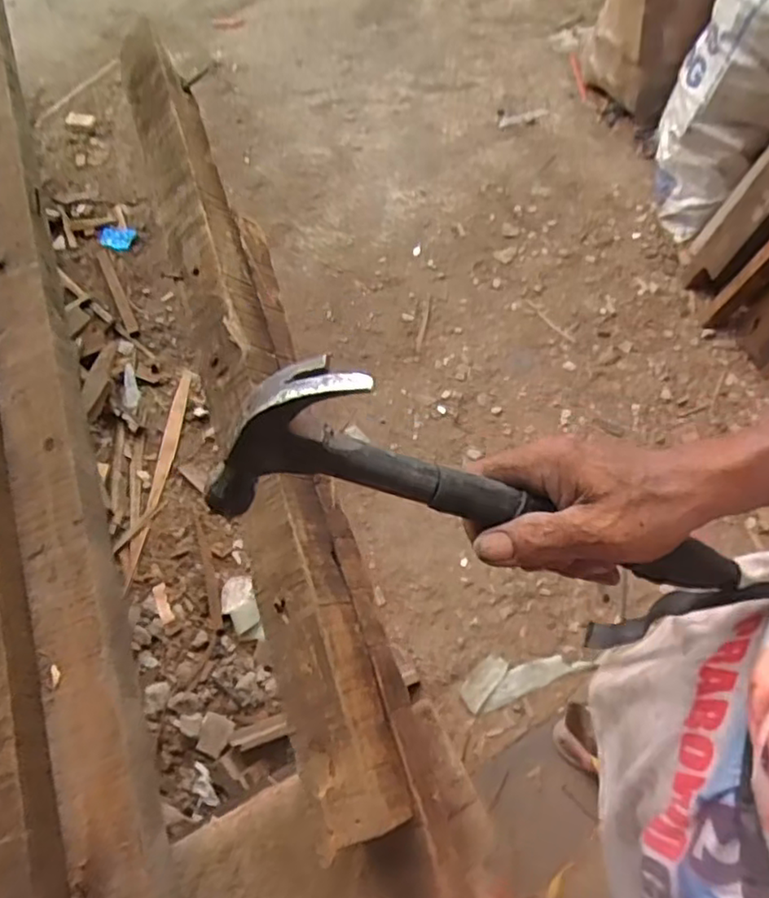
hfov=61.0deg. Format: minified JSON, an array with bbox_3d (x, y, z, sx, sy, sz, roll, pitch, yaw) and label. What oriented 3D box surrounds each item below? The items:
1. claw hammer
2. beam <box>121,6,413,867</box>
[{"bbox_3d":[0.075,0.039,0.359,0.319,0.097,0.050,19,65,-23],"label":"claw hammer"},{"bbox_3d":[-0.111,-0.078,0.511,0.069,0.042,0.690,-19,64,-2],"label":"beam"}]

